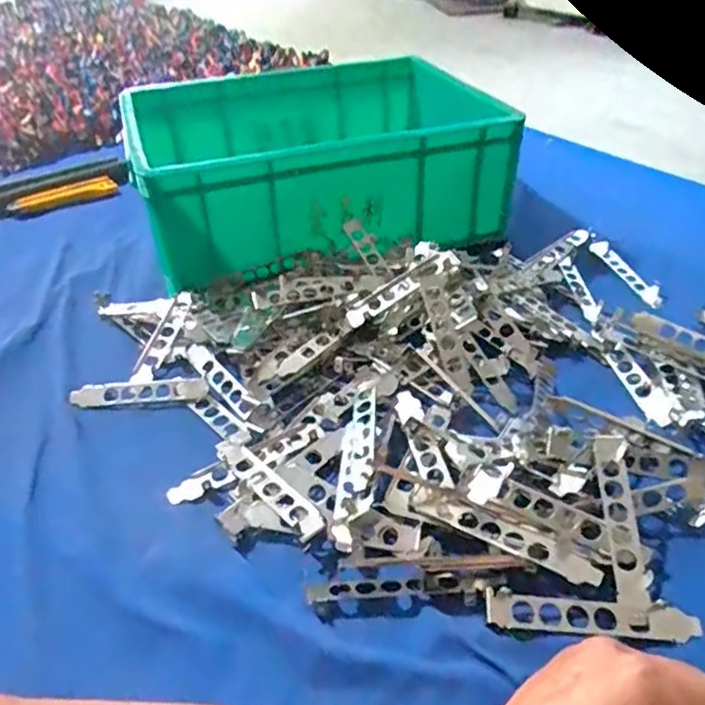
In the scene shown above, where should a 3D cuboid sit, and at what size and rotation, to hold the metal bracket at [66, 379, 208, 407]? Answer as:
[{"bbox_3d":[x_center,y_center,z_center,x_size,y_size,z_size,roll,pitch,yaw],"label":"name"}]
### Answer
[{"bbox_3d":[-0.181,0.031,0.537,0.114,0.008,0.025,-4,38,-1],"label":"metal bracket"}]

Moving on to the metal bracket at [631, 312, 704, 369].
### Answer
[{"bbox_3d":[0.296,-0.003,0.542,0.044,0.010,0.115,-33,47,-32],"label":"metal bracket"}]

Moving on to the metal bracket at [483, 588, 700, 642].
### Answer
[{"bbox_3d":[0.138,0.150,0.357,0.118,0.009,0.022,2,39,6],"label":"metal bracket"}]

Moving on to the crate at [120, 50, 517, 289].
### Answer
[{"bbox_3d":[-0.053,-0.228,0.751,0.390,0.134,0.325,-16,40,-16],"label":"crate"}]

